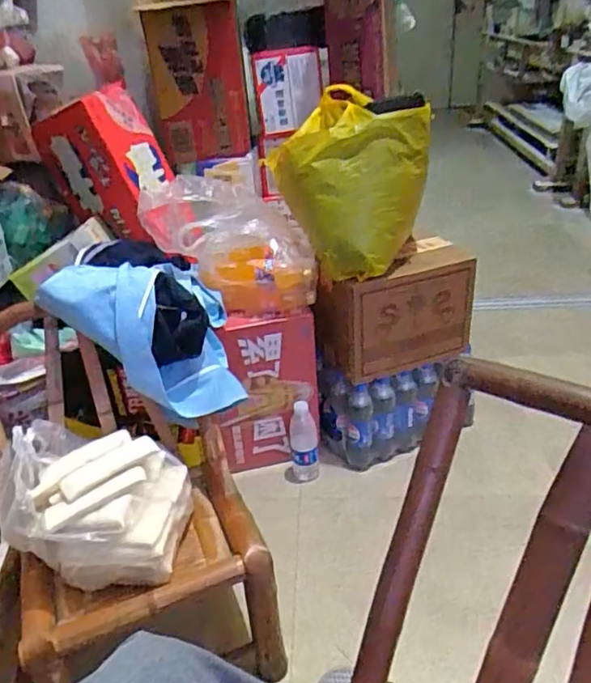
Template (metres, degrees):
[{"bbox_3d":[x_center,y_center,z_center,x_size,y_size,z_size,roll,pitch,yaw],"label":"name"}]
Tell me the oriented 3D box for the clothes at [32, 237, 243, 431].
[{"bbox_3d":[-0.237,-0.018,0.998,0.275,0.249,0.156,3,31,13],"label":"clothes"}]

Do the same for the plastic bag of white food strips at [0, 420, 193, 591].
[{"bbox_3d":[-0.305,0.235,0.906,0.249,0.175,0.202,-1,30,6],"label":"plastic bag of white food strips"}]

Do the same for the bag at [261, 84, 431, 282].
[{"bbox_3d":[0.101,-0.325,1.226,0.331,0.307,0.196,5,32,16],"label":"bag"}]

